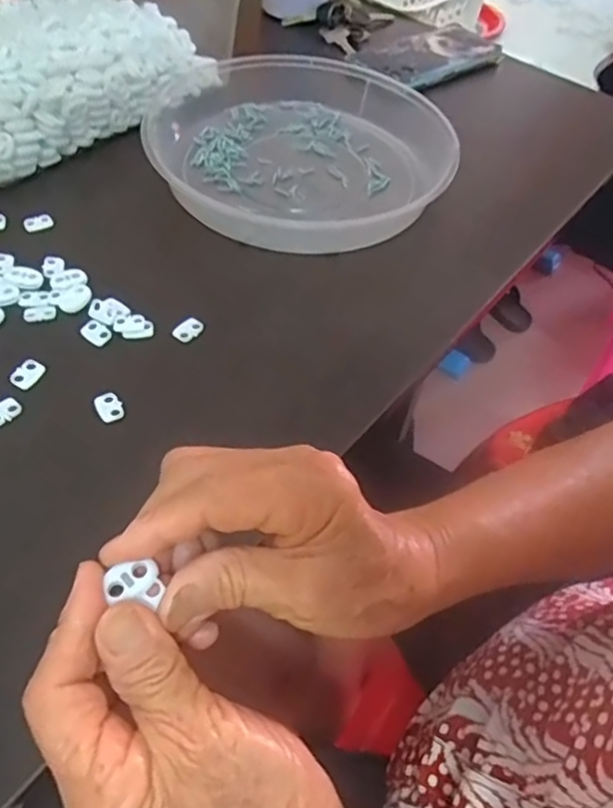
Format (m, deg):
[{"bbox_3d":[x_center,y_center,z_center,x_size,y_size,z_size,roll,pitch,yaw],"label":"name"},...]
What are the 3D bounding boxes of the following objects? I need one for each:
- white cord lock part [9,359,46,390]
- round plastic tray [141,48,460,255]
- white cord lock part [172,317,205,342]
[{"bbox_3d":[-0.159,-0.018,0.355,0.015,0.004,0.019,23,54,11],"label":"white cord lock part"},{"bbox_3d":[0.002,-0.207,0.491,0.221,0.037,0.230,3,52,-4],"label":"round plastic tray"},{"bbox_3d":[-0.074,-0.047,0.388,0.013,0.004,0.018,37,57,20],"label":"white cord lock part"}]

